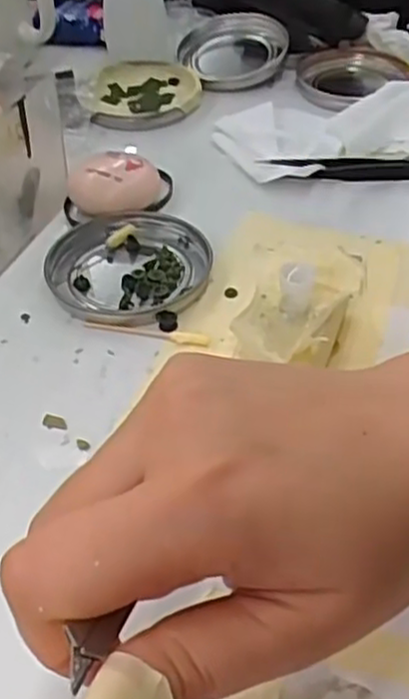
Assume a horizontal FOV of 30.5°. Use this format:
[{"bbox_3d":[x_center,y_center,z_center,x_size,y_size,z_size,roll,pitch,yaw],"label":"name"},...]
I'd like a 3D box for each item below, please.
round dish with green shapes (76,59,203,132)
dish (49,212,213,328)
[{"bbox_3d":[-0.043,-0.171,0.496,0.077,0.010,0.080,-2,44,0],"label":"round dish with green shapes"},{"bbox_3d":[-0.038,-0.041,0.366,0.077,0.010,0.075,-1,44,1],"label":"dish"}]

